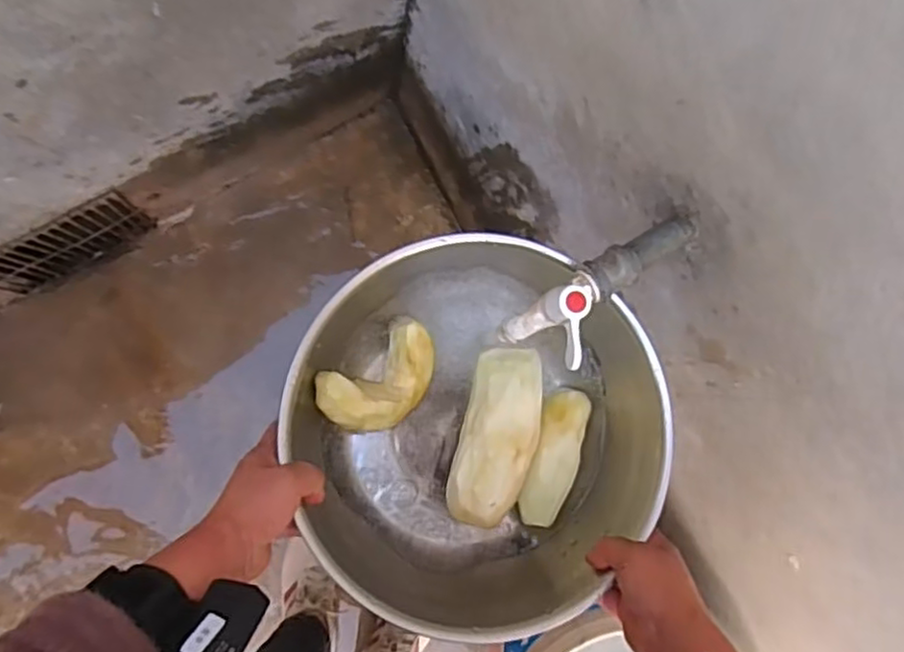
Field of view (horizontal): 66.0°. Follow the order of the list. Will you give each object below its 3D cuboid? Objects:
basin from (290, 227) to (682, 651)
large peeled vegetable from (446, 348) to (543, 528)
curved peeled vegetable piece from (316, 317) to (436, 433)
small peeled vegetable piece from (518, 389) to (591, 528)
[{"bbox_3d":[0.013,0.094,0.566,0.286,0.097,0.287,0,87,-8],"label":"basin"},{"bbox_3d":[0.041,0.094,0.595,0.063,0.038,0.151,17,85,-6],"label":"large peeled vegetable"},{"bbox_3d":[-0.057,0.046,0.586,0.105,0.047,0.069,-35,92,-8],"label":"curved peeled vegetable piece"},{"bbox_3d":[0.090,0.116,0.614,0.040,0.021,0.120,19,85,-6],"label":"small peeled vegetable piece"}]

